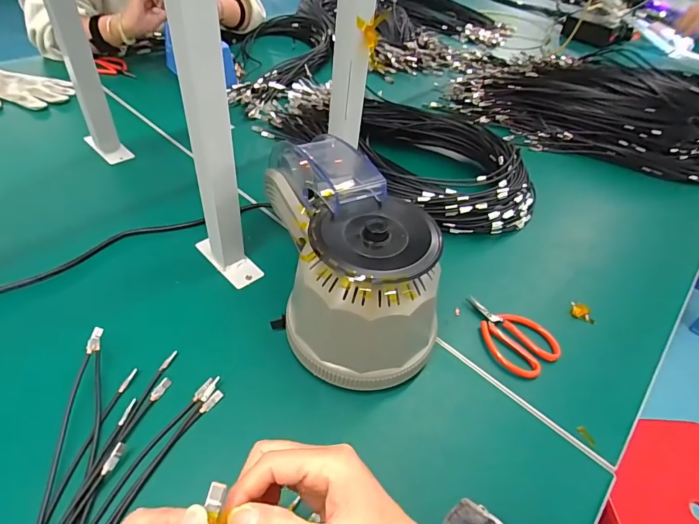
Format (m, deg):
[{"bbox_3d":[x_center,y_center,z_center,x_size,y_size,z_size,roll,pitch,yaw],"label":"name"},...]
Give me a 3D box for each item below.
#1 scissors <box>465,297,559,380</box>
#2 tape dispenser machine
[{"bbox_3d":[0.180,0.079,0.475,0.072,0.006,0.110,-25,54,-28],"label":"scissors"},{"bbox_3d":[-0.002,-0.020,0.444,0.164,0.161,0.263,-2,47,-10],"label":"tape dispenser machine"}]

